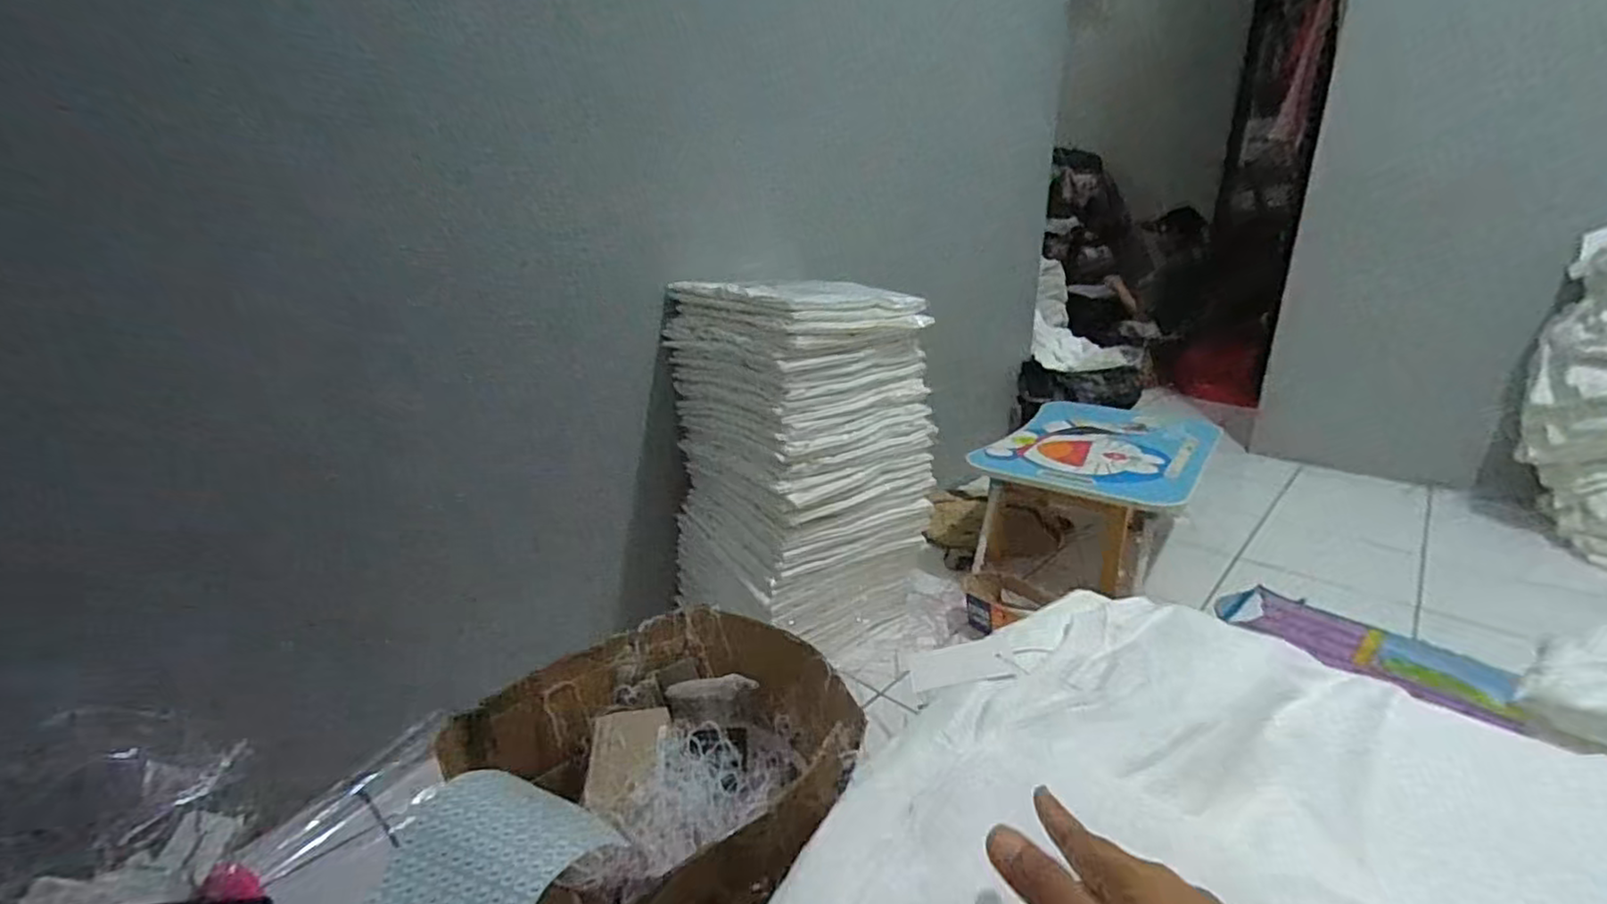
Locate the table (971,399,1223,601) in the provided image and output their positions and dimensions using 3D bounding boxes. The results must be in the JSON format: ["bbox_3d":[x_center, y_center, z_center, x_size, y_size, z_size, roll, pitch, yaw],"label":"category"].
[{"bbox_3d":[0.621,0.100,1.467,0.379,0.265,0.580,13,22,34],"label":"table"}]

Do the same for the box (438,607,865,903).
[{"bbox_3d":[-0.101,0.347,0.617,0.319,0.253,0.311,-15,24,-40],"label":"box"}]

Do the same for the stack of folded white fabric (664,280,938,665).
[{"bbox_3d":[-0.003,0.011,1.163,0.310,0.579,0.360,17,24,40],"label":"stack of folded white fabric"}]

